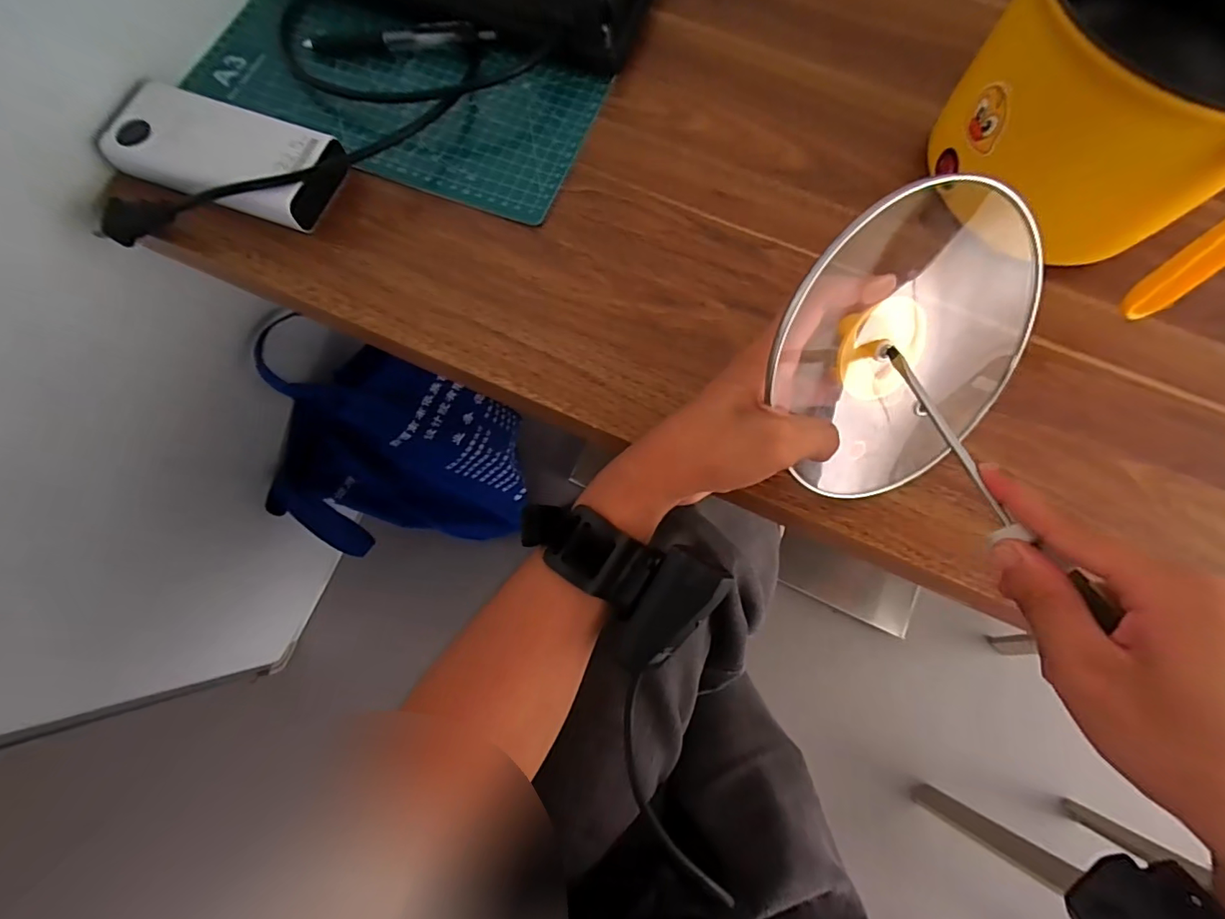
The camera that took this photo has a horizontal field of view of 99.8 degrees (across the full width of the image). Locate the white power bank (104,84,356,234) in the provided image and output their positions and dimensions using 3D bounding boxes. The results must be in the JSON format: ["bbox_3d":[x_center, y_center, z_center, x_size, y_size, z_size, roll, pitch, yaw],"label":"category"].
[{"bbox_3d":[-0.268,-0.211,0.355,0.150,0.036,0.064,20,74,5],"label":"white power bank"}]

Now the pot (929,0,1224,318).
[{"bbox_3d":[0.311,-0.209,0.312,0.174,0.127,0.163,0,73,-1],"label":"pot"}]

